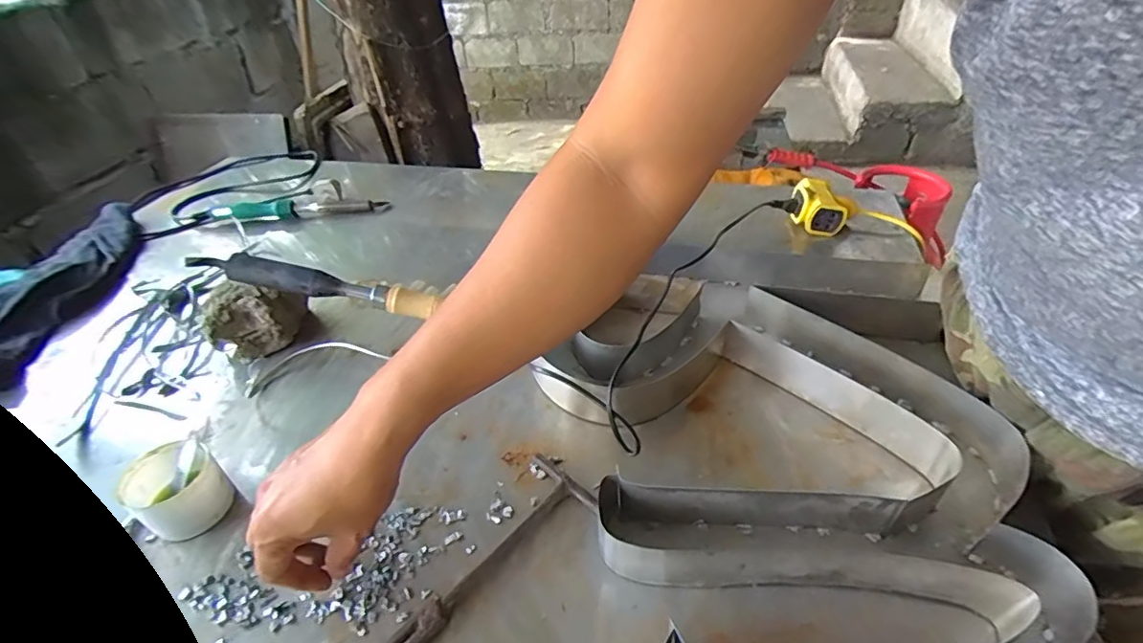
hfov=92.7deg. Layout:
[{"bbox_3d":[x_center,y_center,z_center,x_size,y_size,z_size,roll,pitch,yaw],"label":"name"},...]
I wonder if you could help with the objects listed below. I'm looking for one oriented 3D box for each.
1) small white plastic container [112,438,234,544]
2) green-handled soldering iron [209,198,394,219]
[{"bbox_3d":[-0.332,0.144,0.461,0.066,0.052,0.062,-3,40,2],"label":"small white plastic container"},{"bbox_3d":[-0.443,-0.184,0.874,0.285,0.027,0.045,-1,40,2],"label":"green-handled soldering iron"}]

